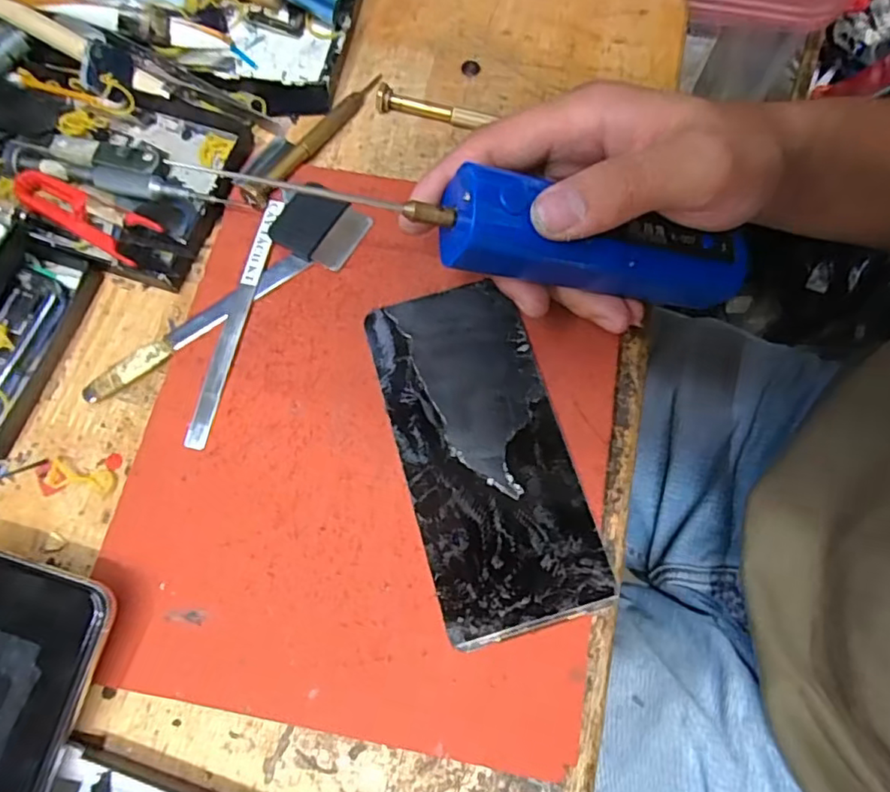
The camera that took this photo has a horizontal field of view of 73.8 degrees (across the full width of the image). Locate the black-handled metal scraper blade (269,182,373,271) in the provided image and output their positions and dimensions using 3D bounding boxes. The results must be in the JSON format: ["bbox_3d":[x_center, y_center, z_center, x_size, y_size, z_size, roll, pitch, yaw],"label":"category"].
[{"bbox_3d":[-0.063,-0.085,0.295,0.043,0.004,0.037,30,74,10],"label":"black-handled metal scraper blade"}]

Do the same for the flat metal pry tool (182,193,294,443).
[{"bbox_3d":[-0.097,-0.040,0.280,0.011,0.004,0.133,12,73,4],"label":"flat metal pry tool"}]

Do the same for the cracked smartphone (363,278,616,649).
[{"bbox_3d":[0.015,0.022,0.259,0.069,0.005,0.152,-16,72,-5],"label":"cracked smartphone"}]

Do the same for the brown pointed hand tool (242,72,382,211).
[{"bbox_3d":[-0.068,-0.138,0.311,0.011,0.014,0.106,32,74,10],"label":"brown pointed hand tool"}]

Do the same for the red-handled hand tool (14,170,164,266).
[{"bbox_3d":[-0.175,-0.086,0.289,0.077,0.014,0.024,27,73,9],"label":"red-handled hand tool"}]

